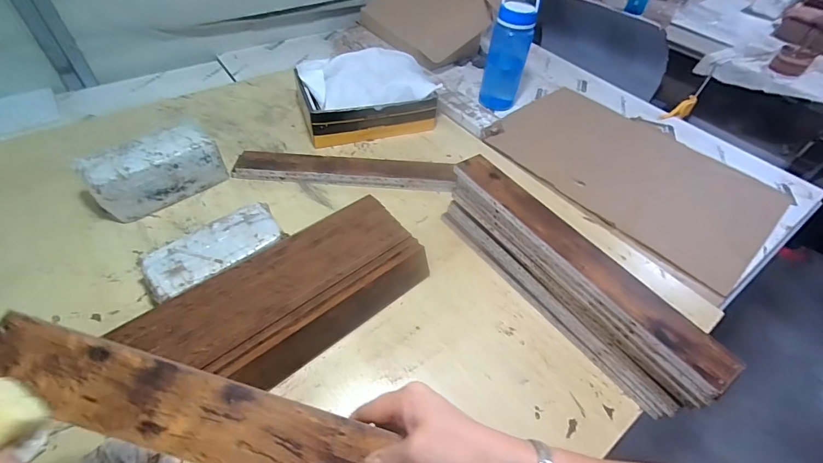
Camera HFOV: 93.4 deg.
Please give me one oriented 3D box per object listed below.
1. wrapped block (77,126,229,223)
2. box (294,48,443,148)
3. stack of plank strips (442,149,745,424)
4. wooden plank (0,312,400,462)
[{"bbox_3d":[-0.479,-0.113,0.732,0.216,0.097,0.088,-34,59,-29],"label":"wrapped block"},{"bbox_3d":[-0.114,-0.334,0.941,0.306,0.108,0.216,-16,51,-17],"label":"box"},{"bbox_3d":[0.227,0.066,0.612,0.063,0.160,0.454,-26,55,-24],"label":"stack of plank strips"},{"bbox_3d":[-0.111,0.163,0.304,0.450,0.013,0.059,21,51,-1],"label":"wooden plank"}]

